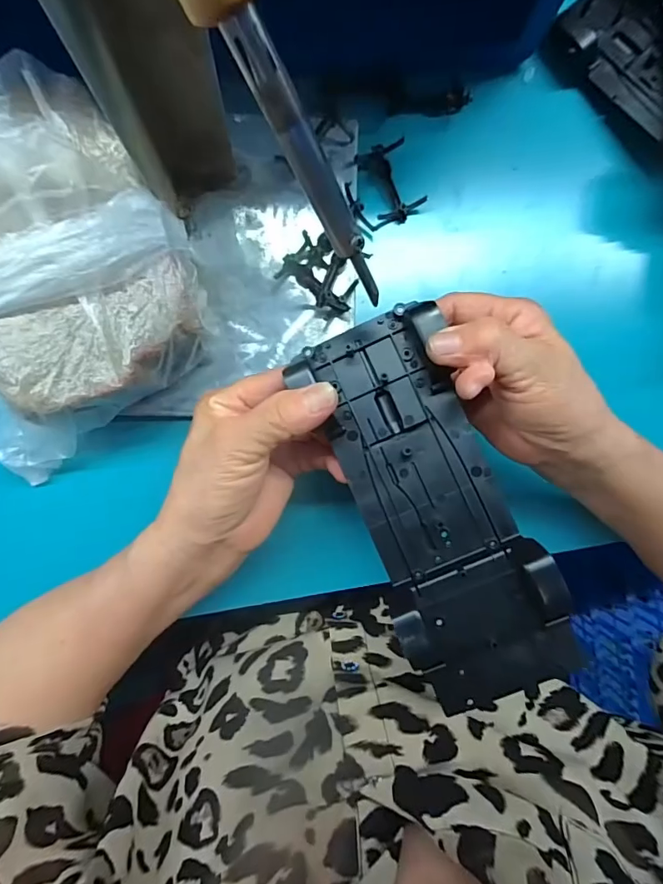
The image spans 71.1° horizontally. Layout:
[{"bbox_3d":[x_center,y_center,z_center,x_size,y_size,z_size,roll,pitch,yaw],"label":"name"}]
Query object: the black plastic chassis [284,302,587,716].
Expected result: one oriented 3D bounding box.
[{"bbox_3d":[0.050,0.032,0.226,0.074,0.028,0.193,-23,86,-2],"label":"black plastic chassis"}]

